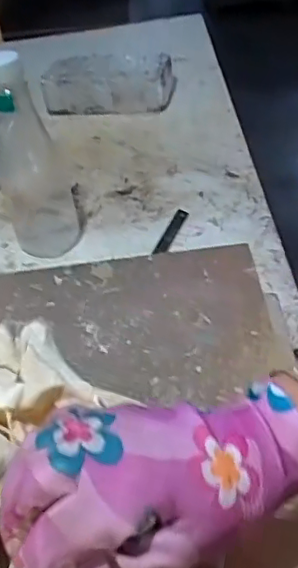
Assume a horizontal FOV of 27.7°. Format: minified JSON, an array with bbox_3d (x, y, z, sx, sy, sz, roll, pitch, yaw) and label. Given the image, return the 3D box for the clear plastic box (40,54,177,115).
[{"bbox_3d":[-0.061,-0.328,0.977,0.205,0.080,0.082,8,41,17],"label":"clear plastic box"}]

